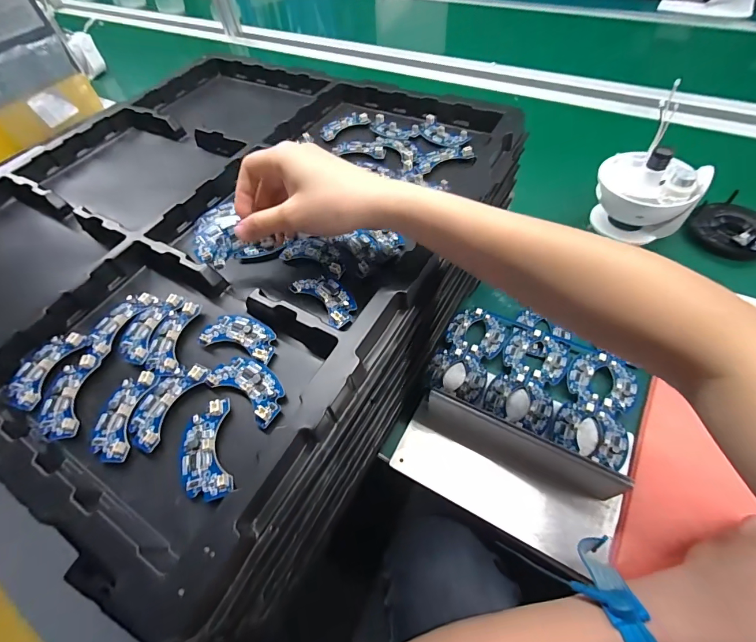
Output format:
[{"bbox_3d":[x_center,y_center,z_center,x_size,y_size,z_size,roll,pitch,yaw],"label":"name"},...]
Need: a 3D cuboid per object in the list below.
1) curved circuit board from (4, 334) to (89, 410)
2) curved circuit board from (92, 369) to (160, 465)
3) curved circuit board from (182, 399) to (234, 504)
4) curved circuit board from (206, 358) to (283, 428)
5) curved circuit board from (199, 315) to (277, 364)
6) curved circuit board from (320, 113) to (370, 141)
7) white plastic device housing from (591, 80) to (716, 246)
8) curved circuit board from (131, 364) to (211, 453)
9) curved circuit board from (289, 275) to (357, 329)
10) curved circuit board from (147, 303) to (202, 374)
[{"bbox_3d":[-0.261,0.035,0.287,0.036,0.007,0.064,14,57,14],"label":"curved circuit board"},{"bbox_3d":[-0.181,0.065,0.259,0.031,0.006,0.063,2,55,5],"label":"curved circuit board"},{"bbox_3d":[-0.113,0.084,0.240,0.032,0.007,0.062,-15,56,-7],"label":"curved circuit board"},{"bbox_3d":[-0.093,0.045,0.264,0.062,0.007,0.032,29,62,22],"label":"curved circuit board"},{"bbox_3d":[-0.108,0.011,0.288,0.062,0.008,0.030,15,58,14],"label":"curved circuit board"},{"bbox_3d":[-0.044,-0.244,0.457,0.064,0.010,0.029,-30,58,-16],"label":"curved circuit board"},{"bbox_3d":[0.369,-0.192,0.489,0.122,0.166,0.112,32,63,23],"label":"white plastic device housing"},{"bbox_3d":[-0.155,0.057,0.263,0.035,0.009,0.065,19,59,17],"label":"curved circuit board"},{"bbox_3d":[-0.041,-0.020,0.303,0.034,0.006,0.062,-38,61,-20],"label":"curved circuit board"},{"bbox_3d":[-0.166,0.013,0.292,0.033,0.007,0.062,0,55,4],"label":"curved circuit board"}]

